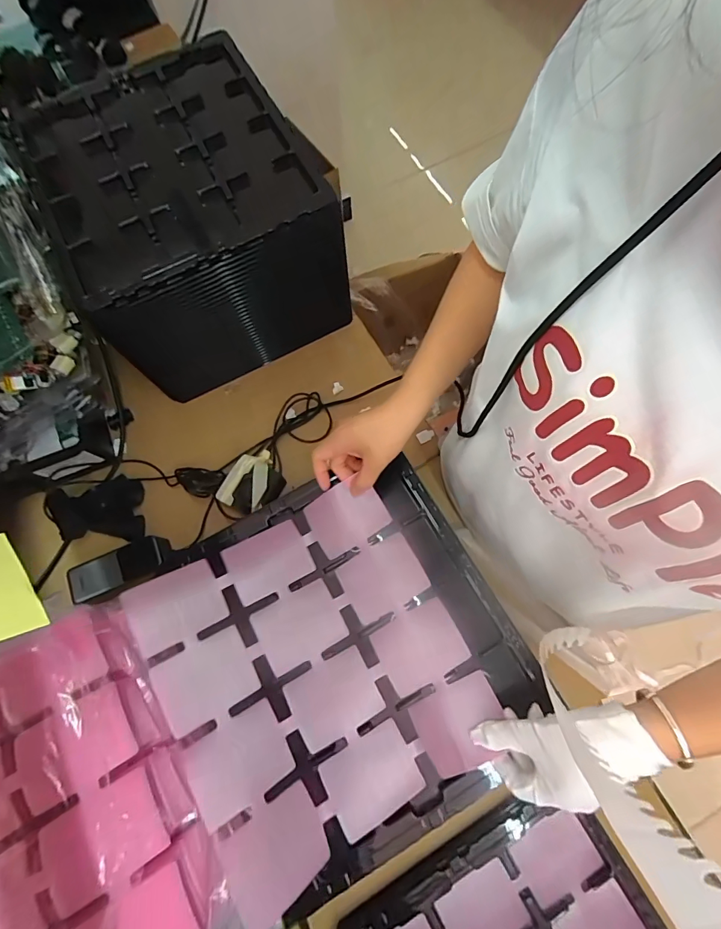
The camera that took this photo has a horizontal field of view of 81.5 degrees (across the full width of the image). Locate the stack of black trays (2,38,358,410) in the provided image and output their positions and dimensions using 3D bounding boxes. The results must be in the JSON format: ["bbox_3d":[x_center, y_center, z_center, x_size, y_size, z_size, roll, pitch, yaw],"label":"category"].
[{"bbox_3d":[-0.254,-0.356,0.654,0.321,0.265,0.380,-30,74,-7],"label":"stack of black trays"}]

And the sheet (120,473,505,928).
[{"bbox_3d":[-0.040,0.208,0.430,0.295,0.056,0.331,-29,74,-7],"label":"sheet"}]

